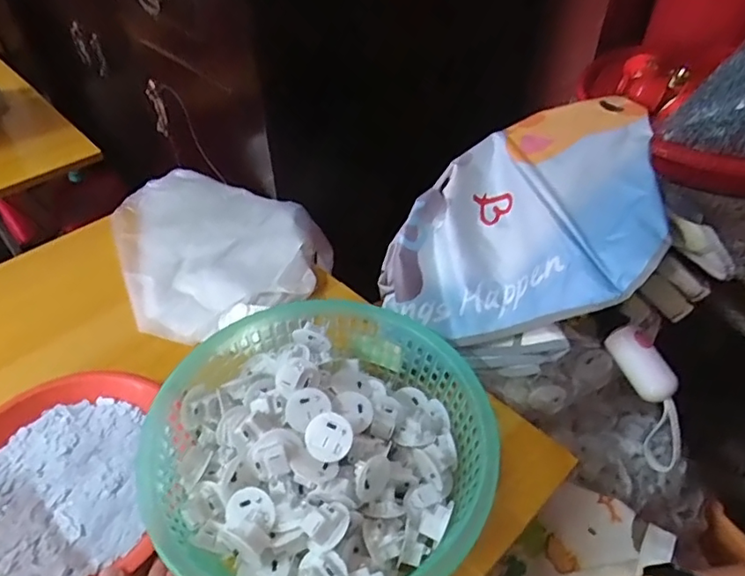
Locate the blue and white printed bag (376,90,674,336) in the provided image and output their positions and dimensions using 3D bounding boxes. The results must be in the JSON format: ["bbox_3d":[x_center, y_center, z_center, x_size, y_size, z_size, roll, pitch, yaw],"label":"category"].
[{"bbox_3d":[0.125,-0.061,0.490,0.220,0.132,0.192,14,45,16],"label":"blue and white printed bag"}]

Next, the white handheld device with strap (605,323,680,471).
[{"bbox_3d":[0.228,0.088,0.453,0.030,0.039,0.118,-20,90,-19],"label":"white handheld device with strap"}]

